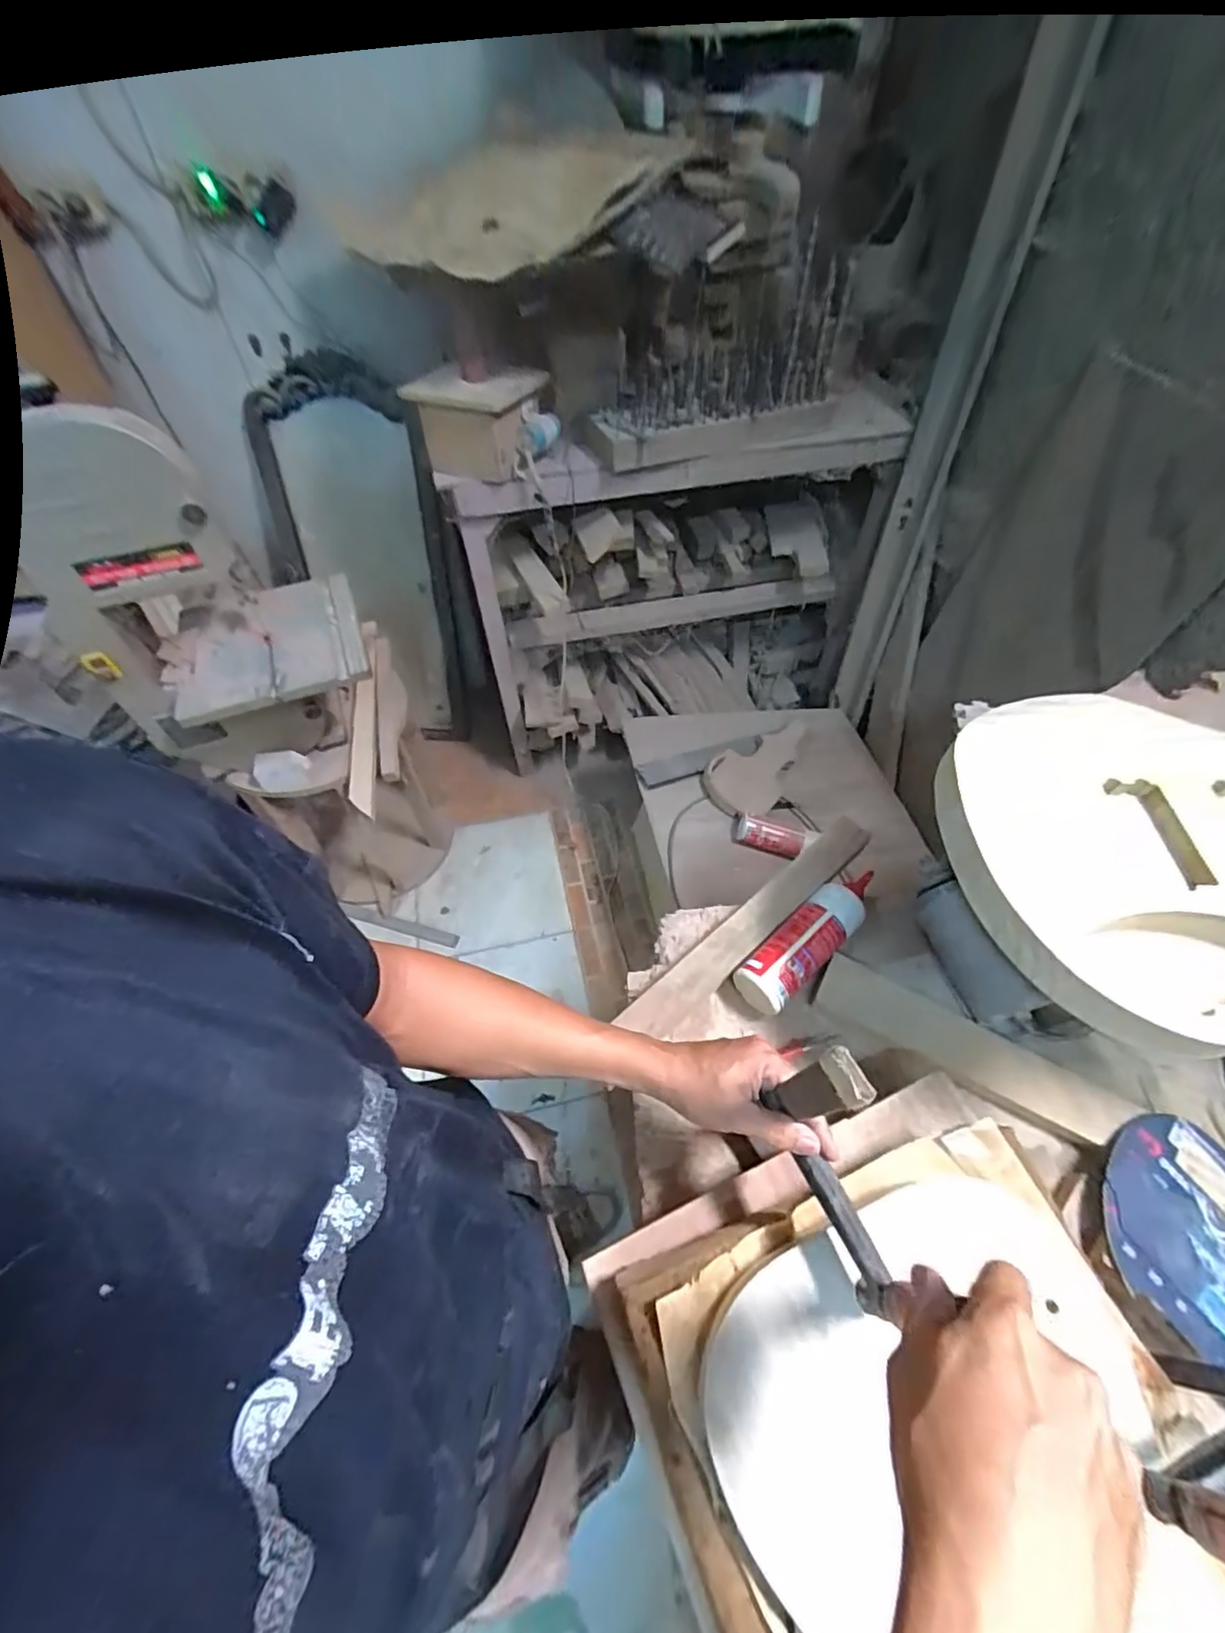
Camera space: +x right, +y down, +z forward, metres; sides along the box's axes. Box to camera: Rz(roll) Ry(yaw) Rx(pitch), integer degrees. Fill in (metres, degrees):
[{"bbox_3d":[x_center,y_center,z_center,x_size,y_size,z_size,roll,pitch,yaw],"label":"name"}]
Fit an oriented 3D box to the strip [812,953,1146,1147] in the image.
[{"bbox_3d":[0.398,0.261,0.666,0.324,0.015,0.075,24,59,17],"label":"strip"}]

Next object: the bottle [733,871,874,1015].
[{"bbox_3d":[0.244,0.155,0.730,0.214,0.072,0.068,-35,62,-21],"label":"bottle"}]

